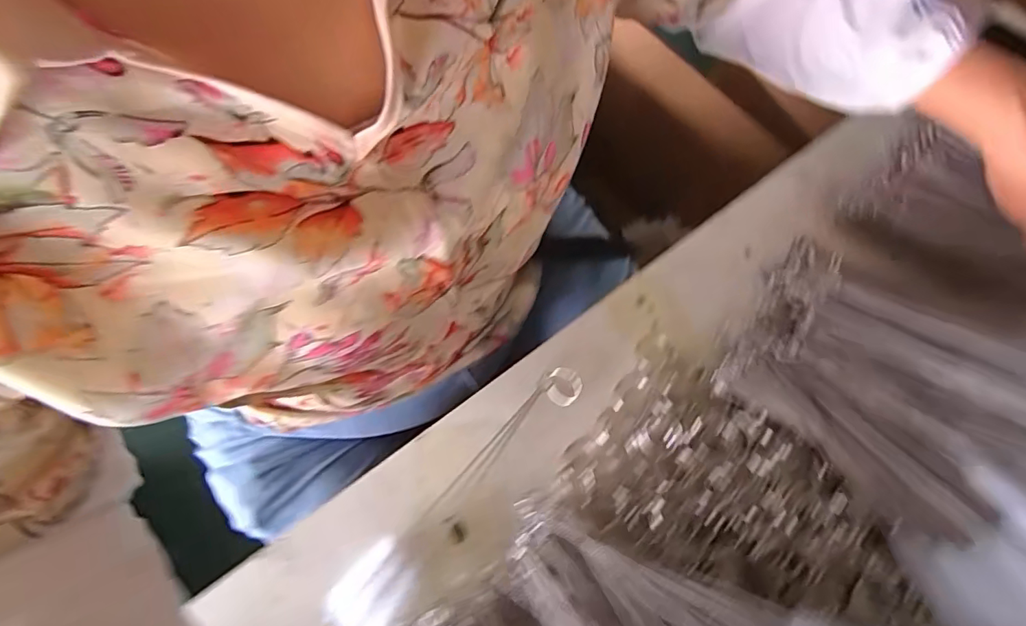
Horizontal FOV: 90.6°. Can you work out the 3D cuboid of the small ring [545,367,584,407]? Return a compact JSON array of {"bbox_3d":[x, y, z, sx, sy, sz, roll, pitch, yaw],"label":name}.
[{"bbox_3d":[0.036,0.051,0.358,0.022,0.021,0.028,10,76,2],"label":"small ring"}]

